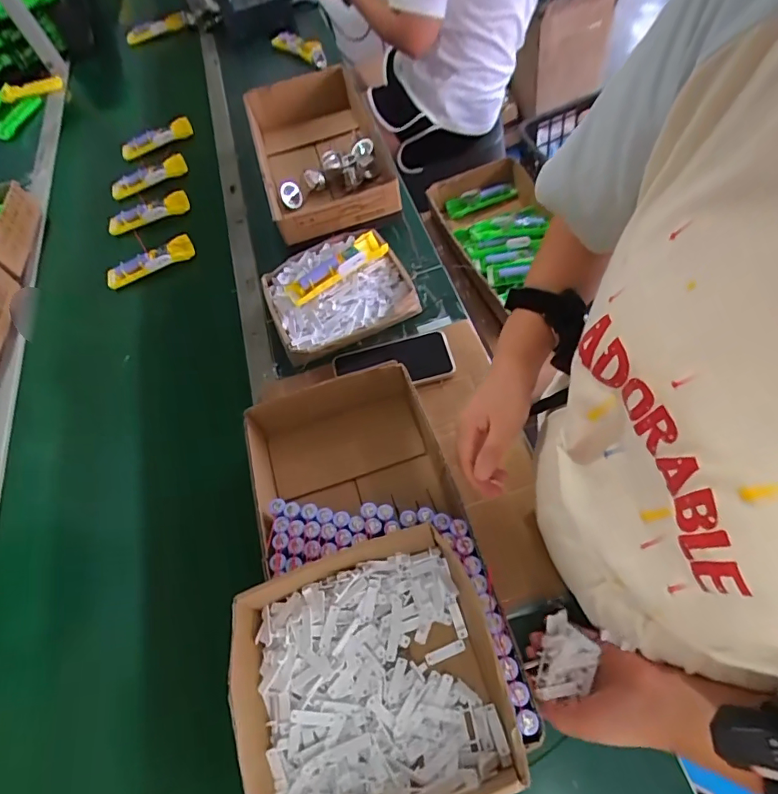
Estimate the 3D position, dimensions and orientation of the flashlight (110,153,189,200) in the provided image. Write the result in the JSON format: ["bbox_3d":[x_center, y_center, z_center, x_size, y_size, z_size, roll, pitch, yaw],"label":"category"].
[{"bbox_3d":[-0.527,-0.484,1.067,0.170,0.033,0.034,-31,59,-6],"label":"flashlight"}]

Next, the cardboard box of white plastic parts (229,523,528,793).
[{"bbox_3d":[-0.019,0.238,0.407,0.215,0.054,0.202,-21,59,0],"label":"cardboard box of white plastic parts"}]

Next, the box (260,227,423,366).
[{"bbox_3d":[-0.082,-0.168,0.729,0.208,0.061,0.188,-24,59,-2],"label":"box"}]

